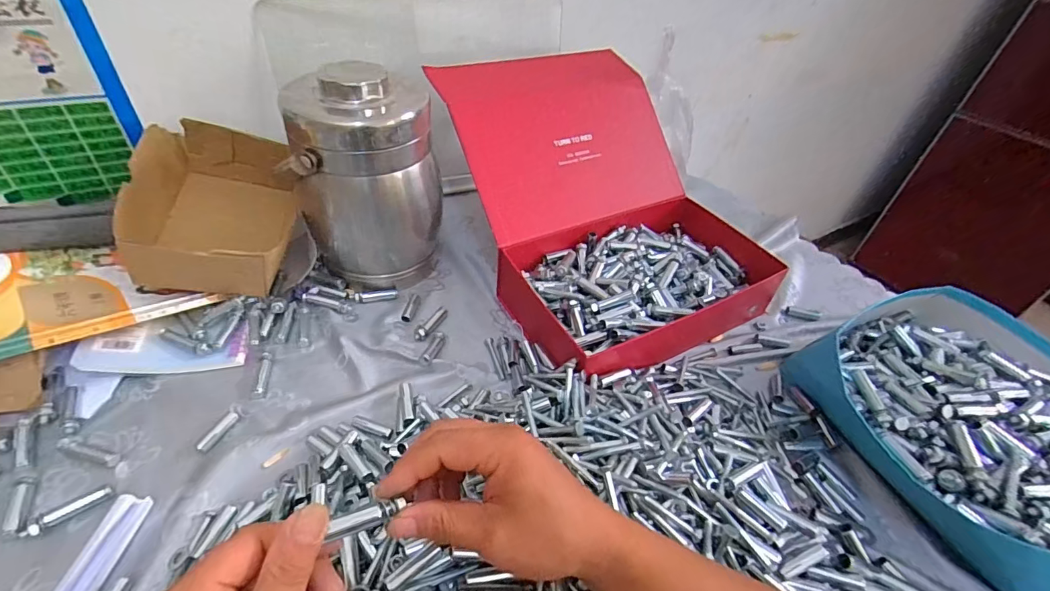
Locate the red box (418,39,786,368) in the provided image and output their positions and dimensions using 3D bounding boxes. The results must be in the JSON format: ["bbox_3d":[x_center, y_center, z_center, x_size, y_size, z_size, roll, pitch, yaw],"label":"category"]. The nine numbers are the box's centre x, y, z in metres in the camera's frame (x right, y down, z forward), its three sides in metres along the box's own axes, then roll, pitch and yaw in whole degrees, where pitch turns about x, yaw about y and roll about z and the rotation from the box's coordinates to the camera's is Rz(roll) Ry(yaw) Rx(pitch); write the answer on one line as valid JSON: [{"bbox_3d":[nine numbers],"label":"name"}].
[{"bbox_3d":[0.094,-0.120,0.585,0.299,0.186,0.381,-18,49,-23],"label":"red box"}]

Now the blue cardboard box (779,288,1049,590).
[{"bbox_3d":[0.435,0.124,0.443,0.272,0.088,0.269,-14,48,-20],"label":"blue cardboard box"}]

